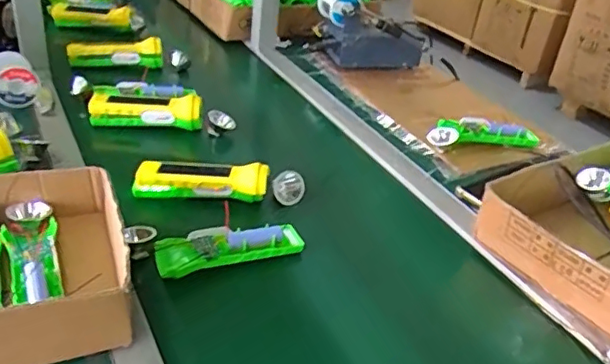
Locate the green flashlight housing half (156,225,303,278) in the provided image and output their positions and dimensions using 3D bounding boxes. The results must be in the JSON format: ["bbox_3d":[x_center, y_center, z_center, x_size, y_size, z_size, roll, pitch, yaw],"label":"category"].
[{"bbox_3d":[-0.085,0.072,0.667,0.165,0.021,0.050,-10,37,-23],"label":"green flashlight housing half"}]

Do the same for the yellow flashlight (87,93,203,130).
[{"bbox_3d":[-0.243,-0.111,0.903,0.164,0.040,0.047,2,32,-9],"label":"yellow flashlight"}]

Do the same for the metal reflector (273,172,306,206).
[{"bbox_3d":[-0.021,0.007,0.779,0.041,0.046,0.016,3,33,-4],"label":"metal reflector"}]

